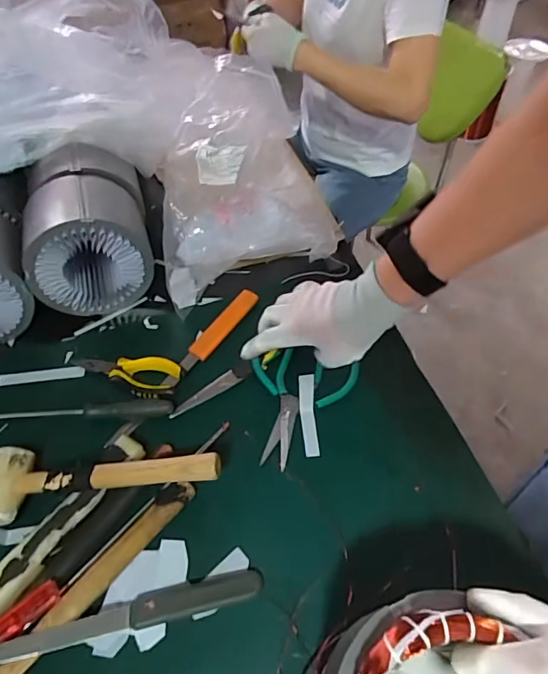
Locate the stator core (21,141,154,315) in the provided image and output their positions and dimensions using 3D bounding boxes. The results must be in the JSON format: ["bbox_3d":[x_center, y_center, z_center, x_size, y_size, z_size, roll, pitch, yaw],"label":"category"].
[{"bbox_3d":[-0.262,-0.158,0.666,0.153,0.134,0.203,-17,57,-9],"label":"stator core"}]

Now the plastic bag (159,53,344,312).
[{"bbox_3d":[-0.052,-0.231,0.674,0.257,0.195,0.271,-13,56,-6],"label":"plastic bag"}]

